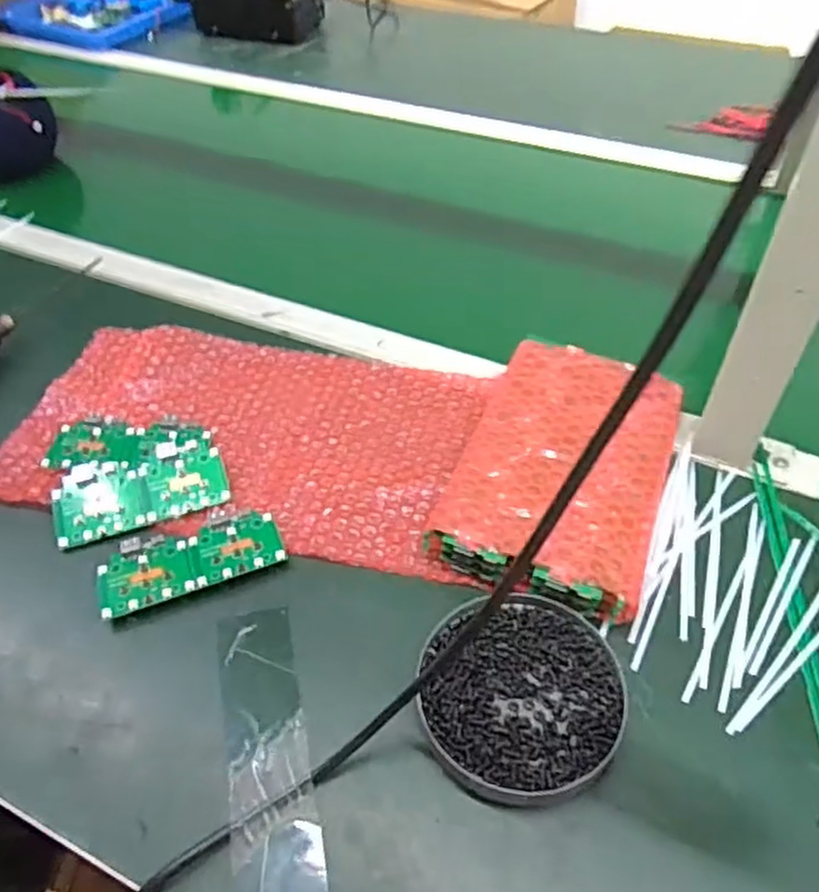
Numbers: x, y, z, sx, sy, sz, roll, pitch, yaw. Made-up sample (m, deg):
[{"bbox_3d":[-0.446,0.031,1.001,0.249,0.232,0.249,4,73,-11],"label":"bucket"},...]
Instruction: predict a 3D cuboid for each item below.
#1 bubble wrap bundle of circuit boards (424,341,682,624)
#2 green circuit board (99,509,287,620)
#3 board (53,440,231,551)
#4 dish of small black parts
[{"bbox_3d":[0.109,0.014,0.507,0.133,0.038,0.203,16,50,15],"label":"bubble wrap bundle of circuit boards"},{"bbox_3d":[-0.145,0.073,0.481,0.115,0.008,0.057,-18,50,-15],"label":"green circuit board"},{"bbox_3d":[-0.190,0.029,0.515,0.114,0.012,0.059,-13,49,-11],"label":"board"},{"bbox_3d":[0.063,0.138,0.410,0.109,0.020,0.113,0,48,1],"label":"dish of small black parts"}]

